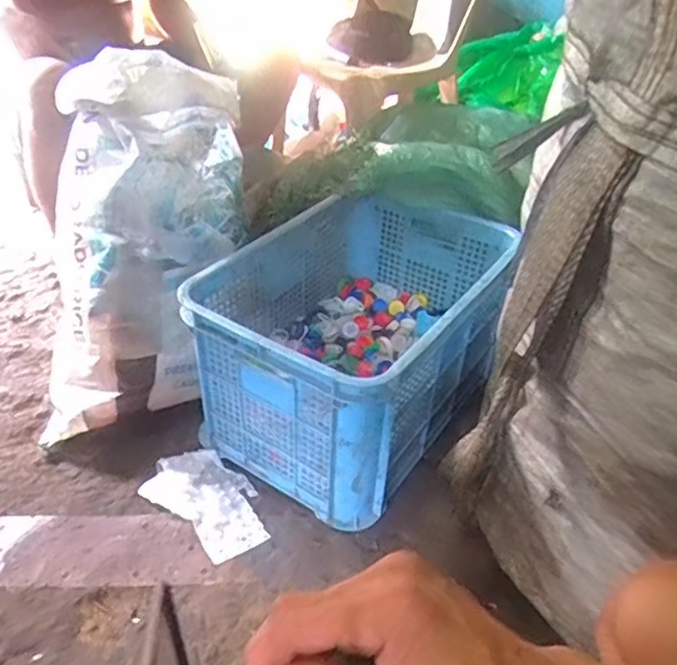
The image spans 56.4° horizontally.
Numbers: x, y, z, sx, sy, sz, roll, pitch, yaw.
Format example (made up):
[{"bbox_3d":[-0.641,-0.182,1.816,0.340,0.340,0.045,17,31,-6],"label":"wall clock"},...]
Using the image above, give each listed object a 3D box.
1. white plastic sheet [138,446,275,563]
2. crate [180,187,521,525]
[{"bbox_3d":[-0.197,0.256,0.971,0.130,0.021,0.202,-29,48,-36],"label":"white plastic sheet"},{"bbox_3d":[0.036,0.018,1.110,0.391,0.319,0.505,24,41,23],"label":"crate"}]

